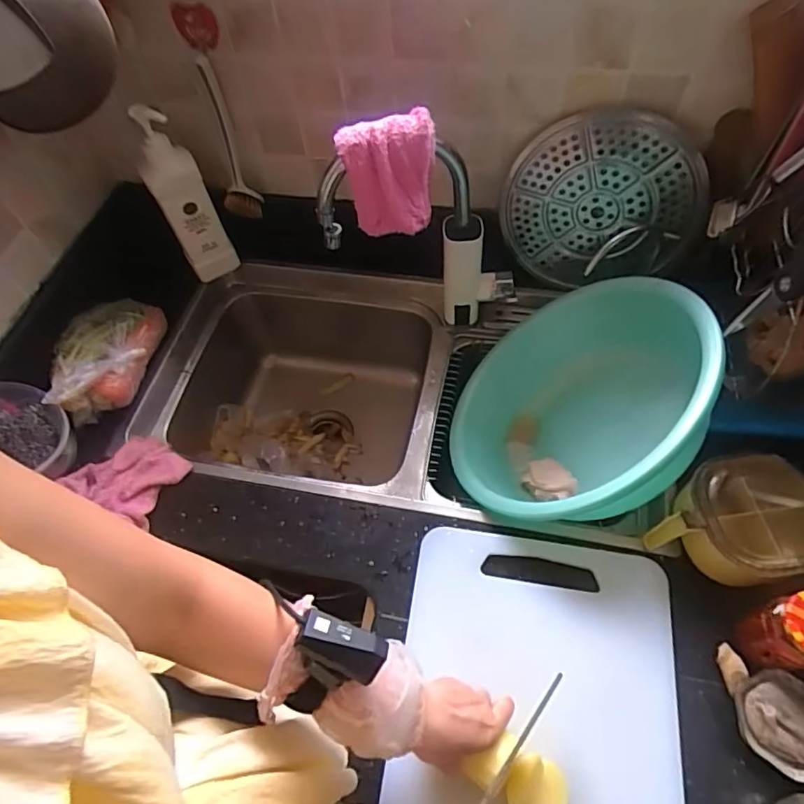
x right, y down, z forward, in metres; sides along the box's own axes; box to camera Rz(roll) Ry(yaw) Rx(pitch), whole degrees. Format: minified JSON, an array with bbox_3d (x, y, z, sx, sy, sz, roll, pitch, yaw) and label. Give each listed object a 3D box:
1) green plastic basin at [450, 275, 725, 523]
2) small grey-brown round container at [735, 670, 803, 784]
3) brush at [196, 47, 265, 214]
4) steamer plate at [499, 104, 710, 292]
[{"bbox_3d":[0.248,0.013,0.786,0.403,0.145,0.406,-33,31,23],"label":"green plastic basin"},{"bbox_3d":[0.394,0.331,0.559,0.090,0.037,0.085,-2,57,3],"label":"small grey-brown round container"},{"bbox_3d":[-0.270,-0.386,0.821,0.056,0.229,0.059,-22,59,-9],"label":"brush"},{"bbox_3d":[0.287,-0.290,0.799,0.274,0.261,0.025,-2,48,26],"label":"steamer plate"}]

